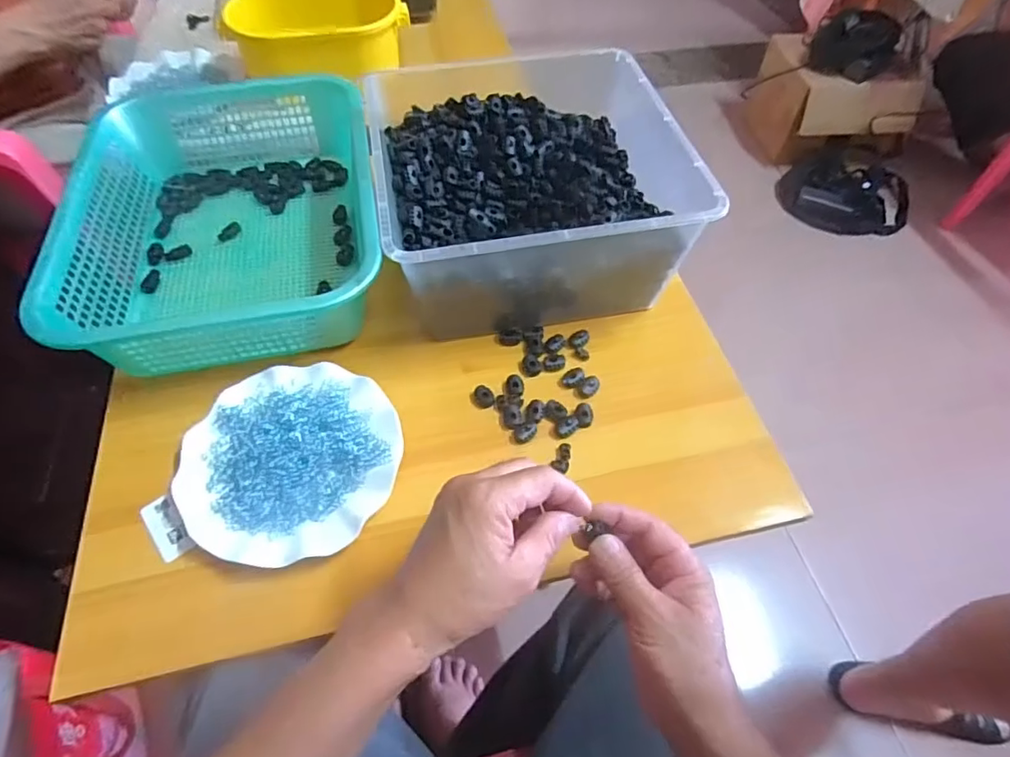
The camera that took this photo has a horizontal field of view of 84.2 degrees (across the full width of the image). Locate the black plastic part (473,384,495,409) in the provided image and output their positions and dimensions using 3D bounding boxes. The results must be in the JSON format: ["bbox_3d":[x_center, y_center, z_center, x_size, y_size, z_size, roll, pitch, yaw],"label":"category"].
[{"bbox_3d":[-0.020,0.016,0.534,0.021,0.007,0.021,-4,55,-3],"label":"black plastic part"}]

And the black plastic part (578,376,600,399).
[{"bbox_3d":[0.081,0.008,0.538,0.016,0.007,0.025,32,61,20],"label":"black plastic part"}]

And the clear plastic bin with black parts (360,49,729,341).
[{"bbox_3d":[0.022,-0.196,0.595,0.290,0.137,0.287,-9,56,-7],"label":"clear plastic bin with black parts"}]

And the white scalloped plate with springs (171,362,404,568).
[{"bbox_3d":[-0.183,0.068,0.485,0.179,0.025,0.179,0,55,0],"label":"white scalloped plate with springs"}]

